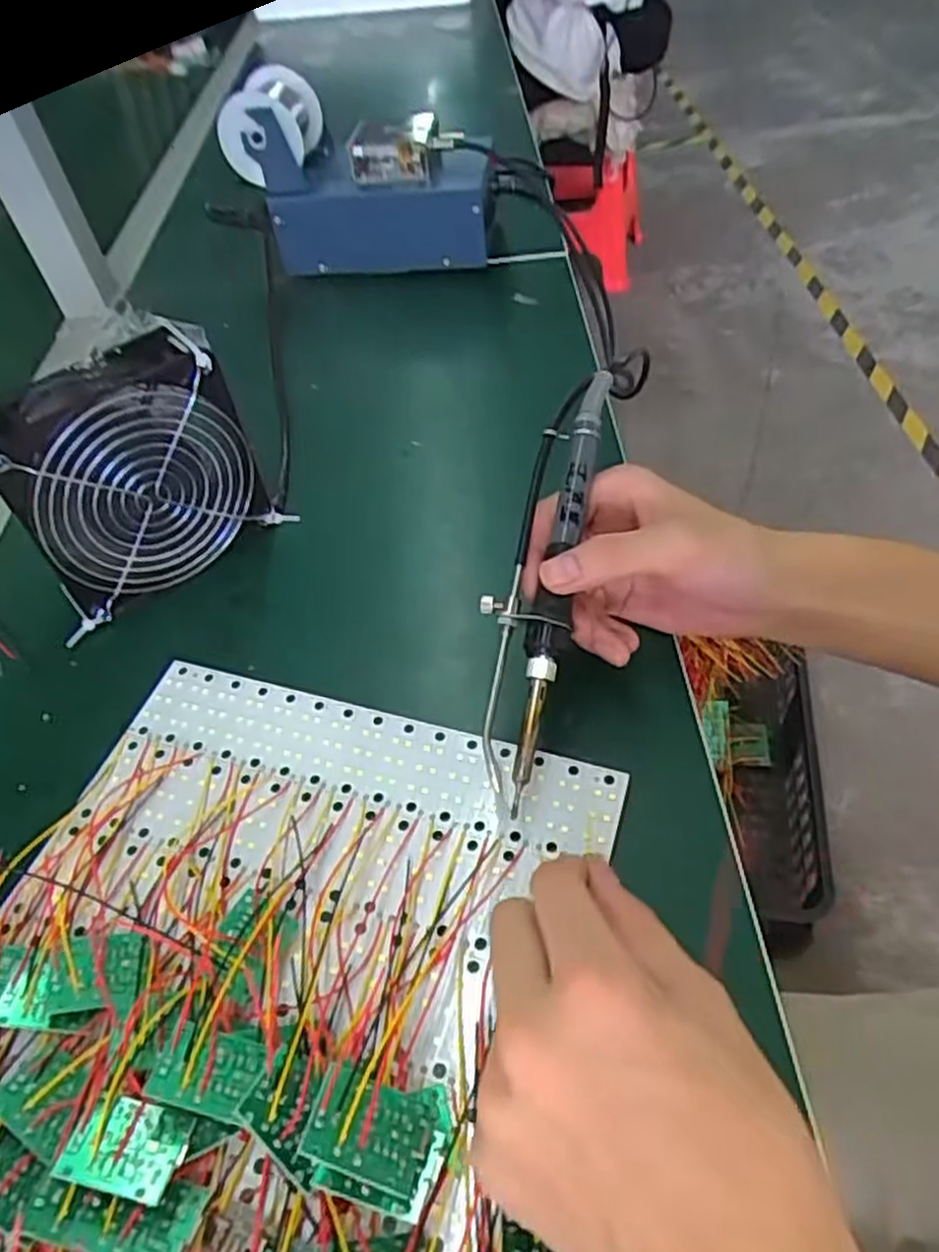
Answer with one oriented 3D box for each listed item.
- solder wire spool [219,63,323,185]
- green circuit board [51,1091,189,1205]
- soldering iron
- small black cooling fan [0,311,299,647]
[{"bbox_3d":[-0.156,-0.391,0.611,0.068,0.075,0.076,4,50,8],"label":"solder wire spool"},{"bbox_3d":[-0.109,0.166,0.246,0.035,0.004,0.026,14,33,3],"label":"green circuit board"},{"bbox_3d":[0.033,-0.024,0.356,0.034,0.037,0.207,10,75,13],"label":"soldering iron"},{"bbox_3d":[-0.174,-0.078,0.410,0.127,0.121,0.053,-32,52,-18],"label":"small black cooling fan"}]

